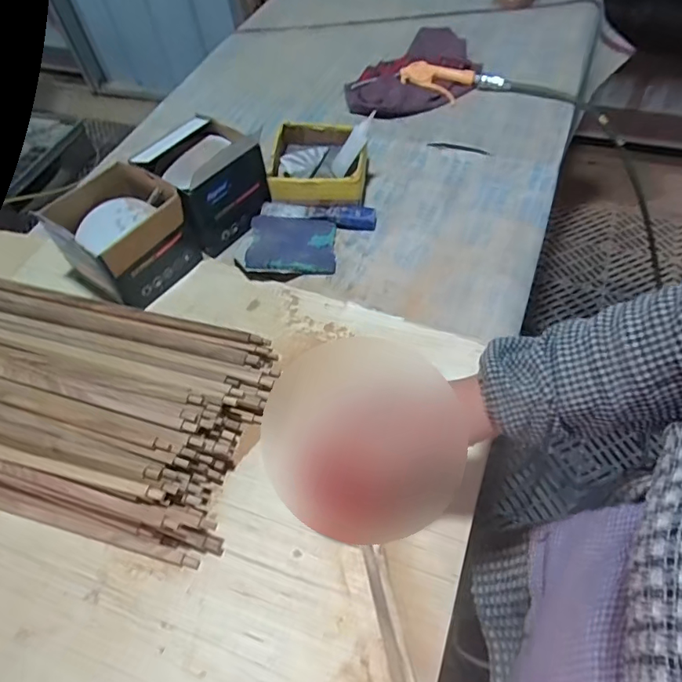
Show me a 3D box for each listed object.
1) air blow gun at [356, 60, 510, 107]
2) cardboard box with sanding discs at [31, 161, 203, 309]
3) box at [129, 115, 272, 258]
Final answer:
[{"bbox_3d":[0.165,-0.474,0.920,0.282,0.042,0.063,11,57,12],"label":"air blow gun"},{"bbox_3d":[-0.290,-0.141,0.677,0.140,0.115,0.143,29,62,22],"label":"cardboard box with sanding discs"},{"bbox_3d":[-0.191,-0.228,0.724,0.140,0.122,0.129,-36,60,-19],"label":"box"}]

